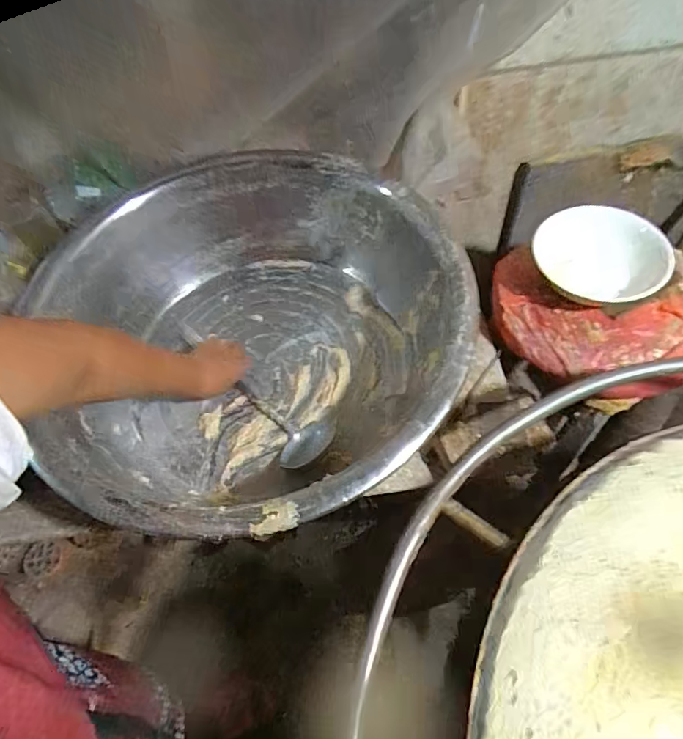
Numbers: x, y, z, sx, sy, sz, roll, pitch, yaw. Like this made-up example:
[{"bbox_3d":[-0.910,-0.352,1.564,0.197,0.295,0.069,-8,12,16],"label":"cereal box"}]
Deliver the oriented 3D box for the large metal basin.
[{"bbox_3d":[-0.141,-0.057,0.700,0.615,0.193,0.581,-2,59,3],"label":"large metal basin"}]

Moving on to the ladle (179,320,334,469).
[{"bbox_3d":[-0.152,0.027,0.743,0.345,0.032,0.094,38,68,24],"label":"ladle"}]

